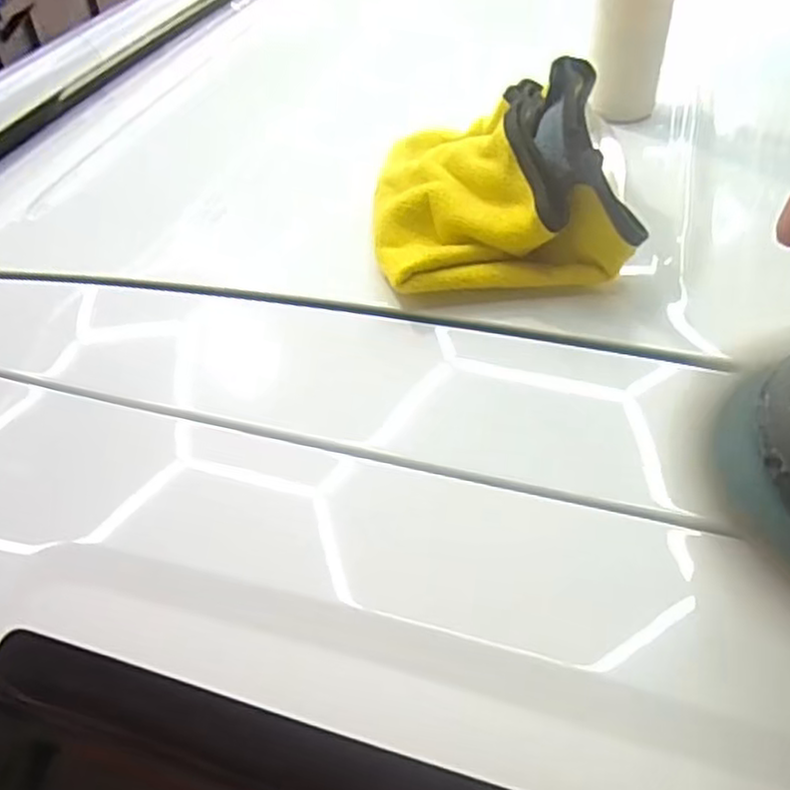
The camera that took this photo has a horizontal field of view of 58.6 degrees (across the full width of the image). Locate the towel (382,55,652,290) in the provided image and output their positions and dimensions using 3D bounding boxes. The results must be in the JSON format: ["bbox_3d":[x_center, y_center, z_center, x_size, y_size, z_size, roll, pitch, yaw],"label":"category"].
[{"bbox_3d":[0.061,-0.138,0.420,0.141,0.100,0.118,-2,44,-1],"label":"towel"}]

